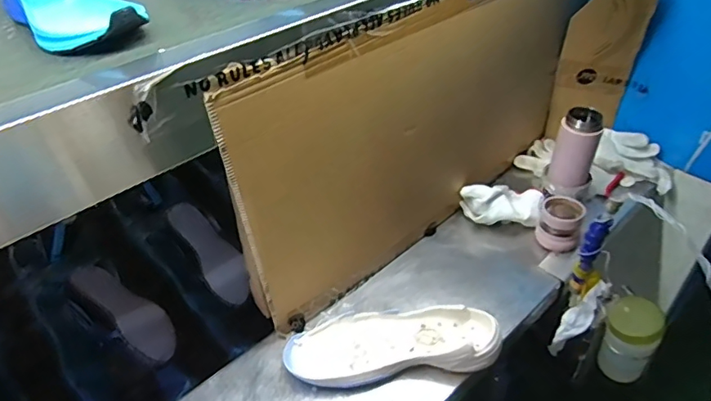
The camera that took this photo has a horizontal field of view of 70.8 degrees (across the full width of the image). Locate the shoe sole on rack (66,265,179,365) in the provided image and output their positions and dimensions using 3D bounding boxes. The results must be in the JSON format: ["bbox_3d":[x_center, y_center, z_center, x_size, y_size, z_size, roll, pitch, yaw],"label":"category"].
[{"bbox_3d":[-0.344,0.157,0.747,0.211,0.030,0.064,34,51,22],"label":"shoe sole on rack"}]

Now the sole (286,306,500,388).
[{"bbox_3d":[0.047,0.195,0.676,0.281,0.043,0.101,-9,39,0],"label":"sole"}]

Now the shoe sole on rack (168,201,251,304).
[{"bbox_3d":[-0.243,0.086,0.854,0.073,0.022,0.197,-32,79,-30],"label":"shoe sole on rack"}]

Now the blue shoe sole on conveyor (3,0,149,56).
[{"bbox_3d":[-0.286,-0.194,0.500,0.088,0.055,0.206,-35,45,-29],"label":"blue shoe sole on conveyor"}]

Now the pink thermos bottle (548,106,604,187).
[{"bbox_3d":[0.373,-0.086,0.851,0.067,0.124,0.056,10,42,22],"label":"pink thermos bottle"}]

